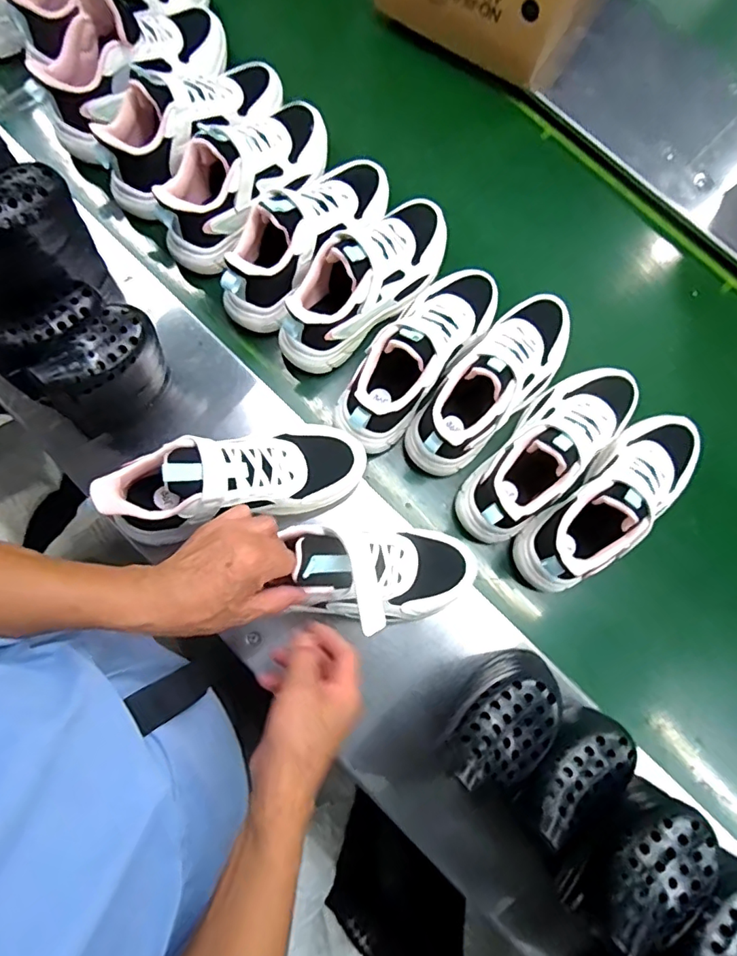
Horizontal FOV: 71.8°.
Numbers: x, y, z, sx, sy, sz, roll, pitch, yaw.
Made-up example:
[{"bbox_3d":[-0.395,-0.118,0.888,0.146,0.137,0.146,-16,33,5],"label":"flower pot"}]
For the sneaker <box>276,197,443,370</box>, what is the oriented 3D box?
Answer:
[{"bbox_3d":[0.000,-0.250,0.605,0.093,0.102,0.265,44,80,7],"label":"sneaker"}]

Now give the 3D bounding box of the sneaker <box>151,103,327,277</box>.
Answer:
[{"bbox_3d":[-0.151,-0.377,0.636,0.086,0.127,0.256,40,80,6],"label":"sneaker"}]

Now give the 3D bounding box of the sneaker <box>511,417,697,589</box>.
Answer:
[{"bbox_3d":[0.283,0.020,0.564,0.261,0.105,0.088,-39,82,-9],"label":"sneaker"}]

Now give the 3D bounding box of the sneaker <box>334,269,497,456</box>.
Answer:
[{"bbox_3d":[0.063,-0.155,0.590,0.088,0.101,0.262,38,80,6],"label":"sneaker"}]

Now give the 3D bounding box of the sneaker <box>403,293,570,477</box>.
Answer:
[{"bbox_3d":[0.154,-0.120,0.589,0.097,0.103,0.264,41,80,7],"label":"sneaker"}]

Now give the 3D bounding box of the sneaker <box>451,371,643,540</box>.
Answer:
[{"bbox_3d":[0.216,-0.039,0.578,0.265,0.104,0.098,-44,83,-9],"label":"sneaker"}]

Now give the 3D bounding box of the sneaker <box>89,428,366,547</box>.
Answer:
[{"bbox_3d":[-0.132,0.001,0.533,0.262,0.126,0.087,-10,78,-18],"label":"sneaker"}]

